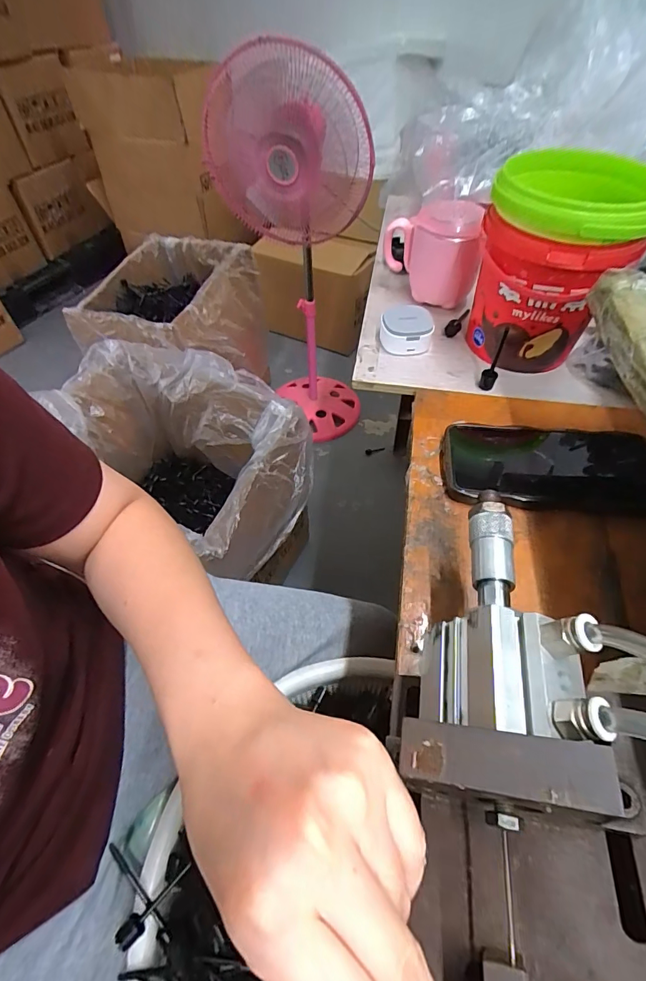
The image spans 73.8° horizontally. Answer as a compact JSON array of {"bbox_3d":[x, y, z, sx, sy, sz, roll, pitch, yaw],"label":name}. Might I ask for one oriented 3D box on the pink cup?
[{"bbox_3d":[0.119,-0.260,0.480,0.103,0.097,0.083,7,53,6],"label":"pink cup"}]

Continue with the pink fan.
[{"bbox_3d":[-0.062,-0.527,1.098,0.317,0.853,0.282,-9,53,-6],"label":"pink fan"}]

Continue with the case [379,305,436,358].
[{"bbox_3d":[0.088,-0.172,0.458,0.054,0.033,0.048,7,53,6],"label":"case"}]

